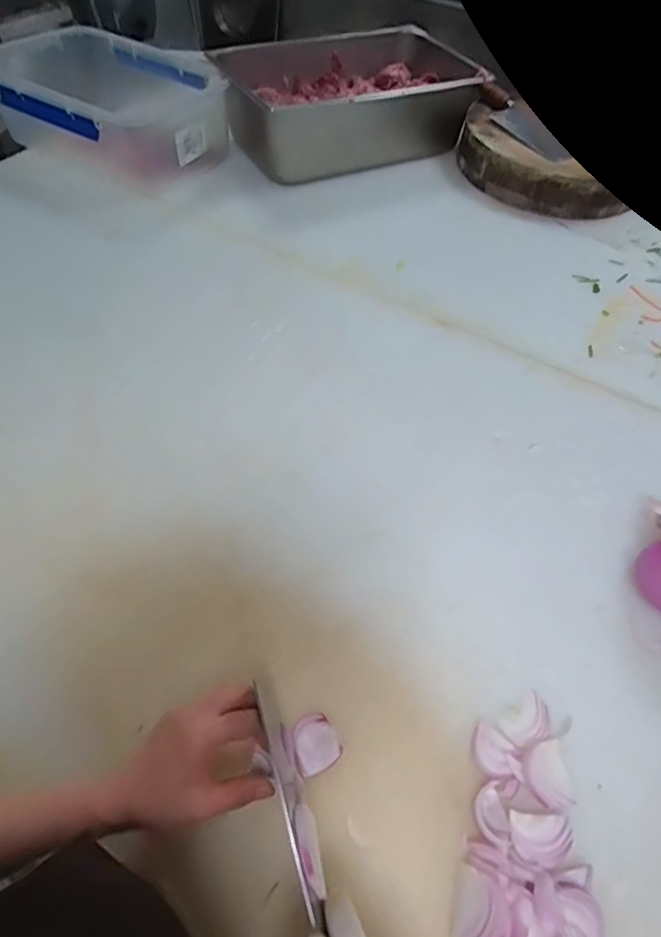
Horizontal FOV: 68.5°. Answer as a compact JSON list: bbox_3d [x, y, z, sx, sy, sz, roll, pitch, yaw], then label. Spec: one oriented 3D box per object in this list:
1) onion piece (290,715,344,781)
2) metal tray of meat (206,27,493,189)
[{"bbox_3d":[-0.015,0.254,0.445,0.041,0.024,0.044,-29,62,-17],"label":"onion piece"},{"bbox_3d":[0.063,-0.810,1.055,0.559,0.137,0.329,-26,61,-15],"label":"metal tray of meat"}]

